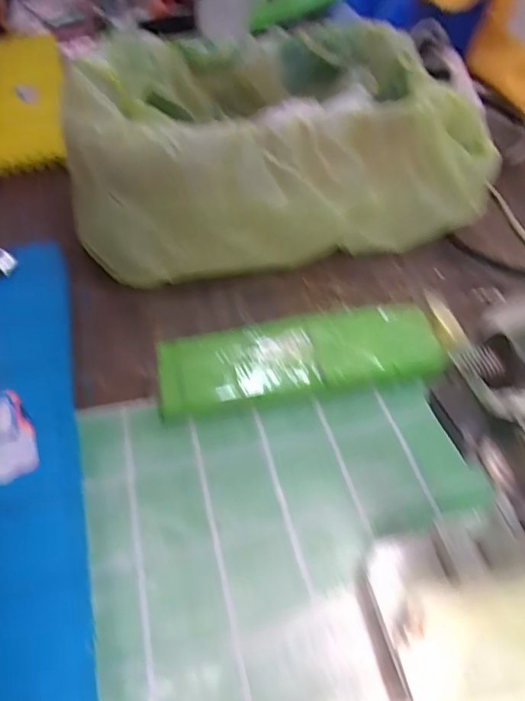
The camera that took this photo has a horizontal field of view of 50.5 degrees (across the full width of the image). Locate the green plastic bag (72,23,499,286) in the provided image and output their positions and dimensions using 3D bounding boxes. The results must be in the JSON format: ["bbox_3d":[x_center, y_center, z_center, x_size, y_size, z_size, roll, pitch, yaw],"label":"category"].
[{"bbox_3d":[0.002,-0.154,0.420,0.298,0.111,0.170,-7,48,-6],"label":"green plastic bag"}]

